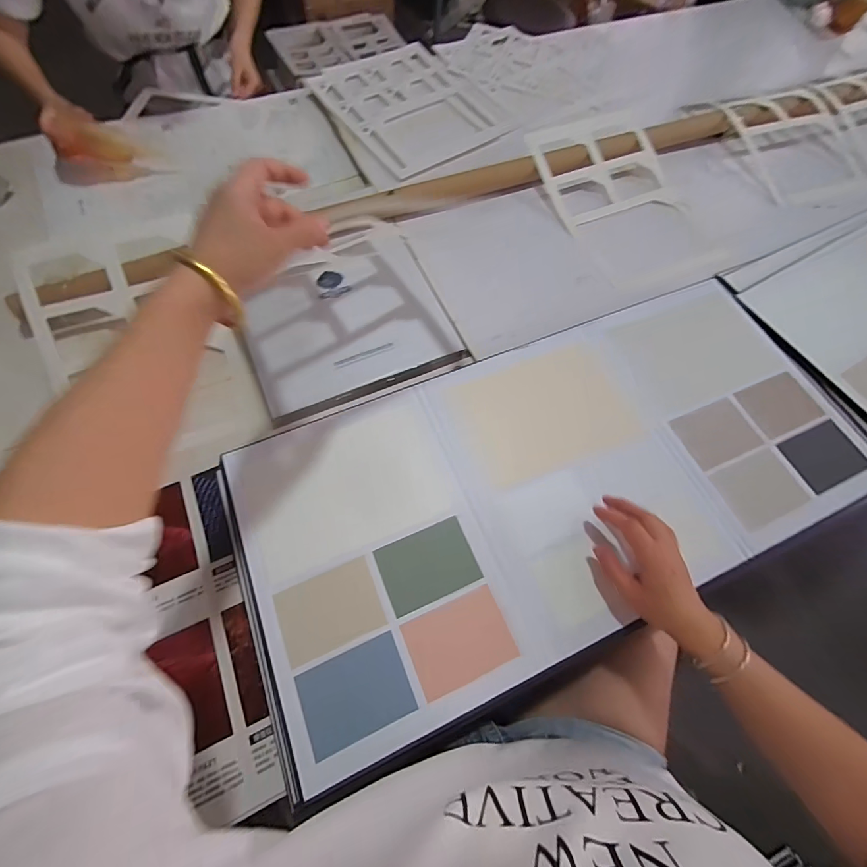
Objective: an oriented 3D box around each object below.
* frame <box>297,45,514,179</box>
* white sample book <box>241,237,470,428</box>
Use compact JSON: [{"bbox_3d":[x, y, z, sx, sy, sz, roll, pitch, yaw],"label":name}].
[{"bbox_3d":[-0.053,-0.724,0.863,0.311,0.018,0.399,-30,70,-14],"label":"frame"},{"bbox_3d":[-0.138,-0.182,0.638,0.309,0.028,0.268,-20,69,-12],"label":"white sample book"}]

